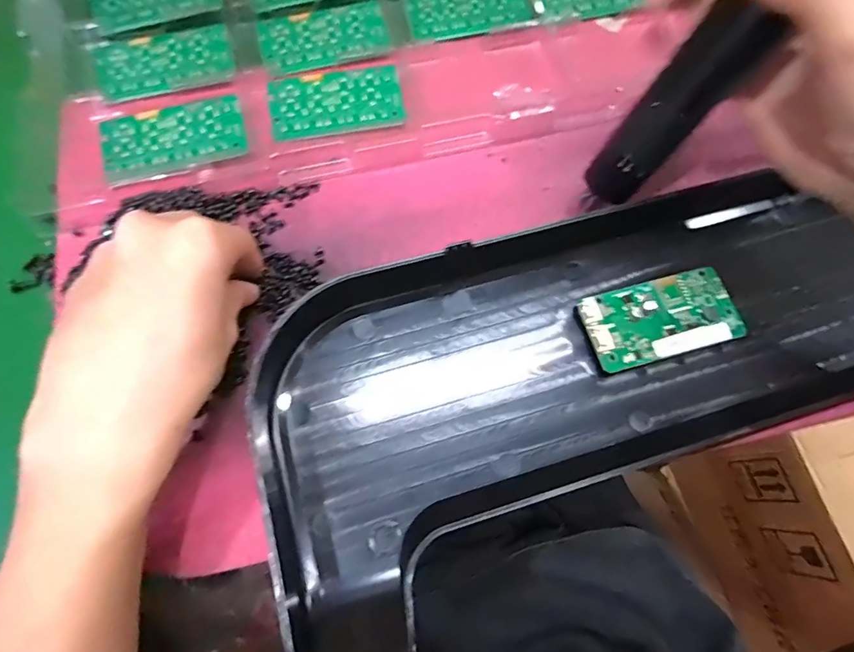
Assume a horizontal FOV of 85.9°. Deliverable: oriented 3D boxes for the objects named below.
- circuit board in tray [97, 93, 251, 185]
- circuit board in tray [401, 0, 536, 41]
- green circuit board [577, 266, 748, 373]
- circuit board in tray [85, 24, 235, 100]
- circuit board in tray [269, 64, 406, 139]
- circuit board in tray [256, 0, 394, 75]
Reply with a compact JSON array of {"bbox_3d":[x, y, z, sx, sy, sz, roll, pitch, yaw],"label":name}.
[{"bbox_3d":[-0.170,-0.127,0.309,0.091,0.007,0.048,-16,72,-7],"label":"circuit board in tray"},{"bbox_3d":[0.033,-0.254,0.364,0.097,0.004,0.053,-16,72,-7],"label":"circuit board in tray"},{"bbox_3d":[0.143,-0.005,0.280,0.094,0.013,0.048,-15,72,-6],"label":"green circuit board"},{"bbox_3d":[-0.190,-0.192,0.333,0.095,0.005,0.054,-17,73,-7],"label":"circuit board in tray"},{"bbox_3d":[-0.063,-0.159,0.324,0.092,0.007,0.046,-10,72,-5],"label":"circuit board in tray"},{"bbox_3d":[-0.078,-0.221,0.348,0.094,0.005,0.051,-15,72,-6],"label":"circuit board in tray"}]

